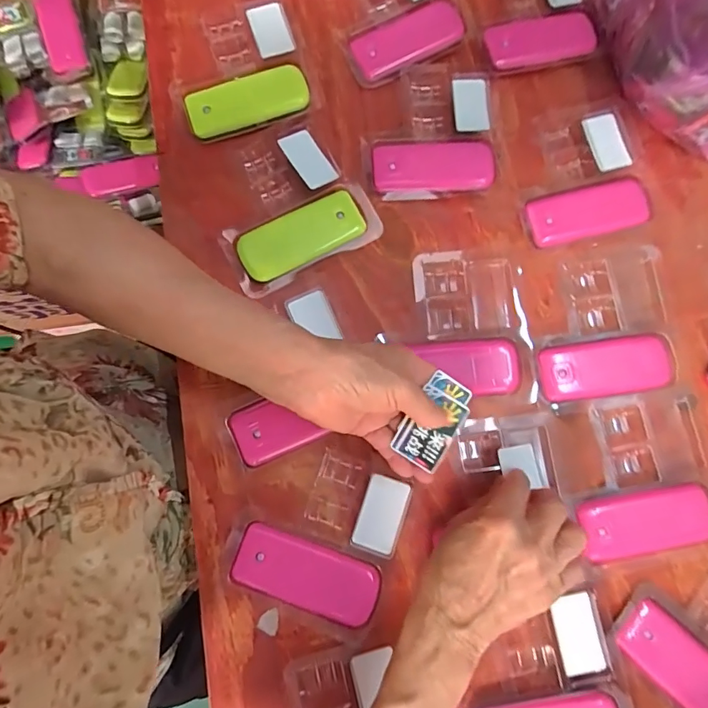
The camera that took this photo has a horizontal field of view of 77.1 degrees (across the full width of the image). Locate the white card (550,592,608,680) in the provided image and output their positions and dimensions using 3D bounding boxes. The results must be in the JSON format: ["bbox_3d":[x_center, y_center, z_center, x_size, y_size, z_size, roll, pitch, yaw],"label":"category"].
[{"bbox_3d":[0.169,0.211,0.336,0.031,0.004,0.051,-7,67,1],"label":"white card"}]

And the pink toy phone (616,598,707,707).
[{"bbox_3d":[0.246,0.231,0.324,0.104,0.010,0.044,43,82,6],"label":"pink toy phone"}]

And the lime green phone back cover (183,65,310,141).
[{"bbox_3d":[-0.092,-0.219,0.384,0.104,0.008,0.045,-14,81,-4],"label":"lime green phone back cover"}]

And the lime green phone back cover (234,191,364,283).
[{"bbox_3d":[-0.043,-0.097,0.370,0.104,0.011,0.044,-27,82,-6],"label":"lime green phone back cover"}]

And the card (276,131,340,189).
[{"bbox_3d":[-0.039,-0.164,0.375,0.028,0.004,0.054,-32,80,-13],"label":"card"}]

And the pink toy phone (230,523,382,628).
[{"bbox_3d":[-0.034,0.163,0.329,0.105,0.013,0.044,19,80,2],"label":"pink toy phone"}]

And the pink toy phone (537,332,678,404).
[{"bbox_3d":[0.206,0.012,0.369,0.108,0.019,0.046,-9,80,-3],"label":"pink toy phone"}]

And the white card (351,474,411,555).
[{"bbox_3d":[0.021,0.121,0.338,0.033,0.009,0.053,18,80,2],"label":"white card"}]

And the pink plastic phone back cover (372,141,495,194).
[{"bbox_3d":[0.069,-0.162,0.386,0.103,0.014,0.040,-4,80,-2],"label":"pink plastic phone back cover"}]

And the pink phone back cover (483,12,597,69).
[{"bbox_3d":[0.171,-0.290,0.412,0.098,0.010,0.043,-11,80,-3],"label":"pink phone back cover"}]

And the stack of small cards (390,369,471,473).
[{"bbox_3d":[0.056,0.046,0.308,0.035,0.004,0.064,32,81,4],"label":"stack of small cards"}]

